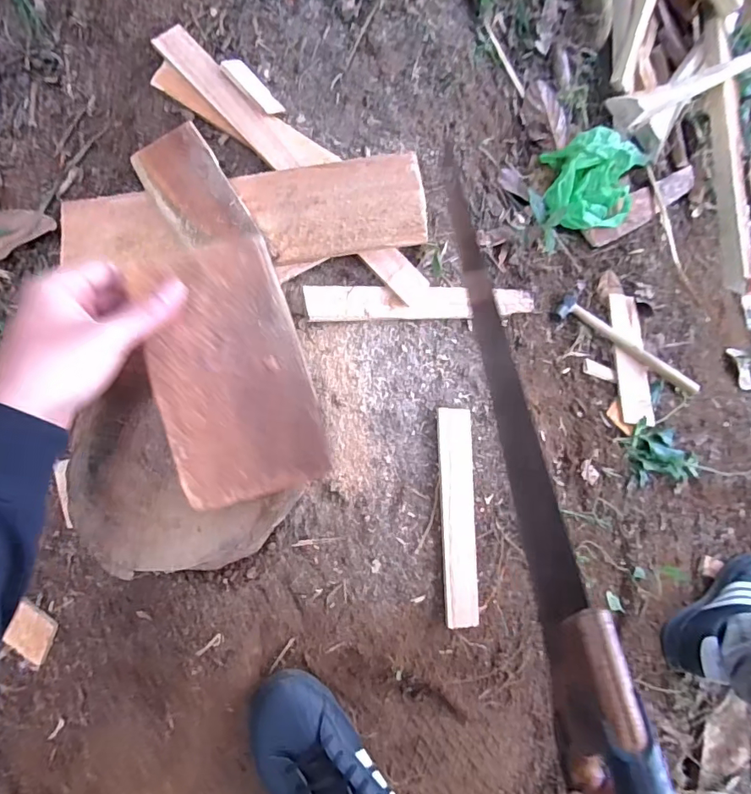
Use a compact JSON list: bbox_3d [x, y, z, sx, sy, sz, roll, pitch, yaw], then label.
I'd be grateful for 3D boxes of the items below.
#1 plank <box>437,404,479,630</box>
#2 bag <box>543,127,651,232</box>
[{"bbox_3d":[0.096,0.137,0.562,0.040,0.007,0.244,-2,88,-8],"label":"plank"},{"bbox_3d":[0.334,-0.322,0.746,0.155,0.082,0.129,0,80,-1],"label":"bag"}]

